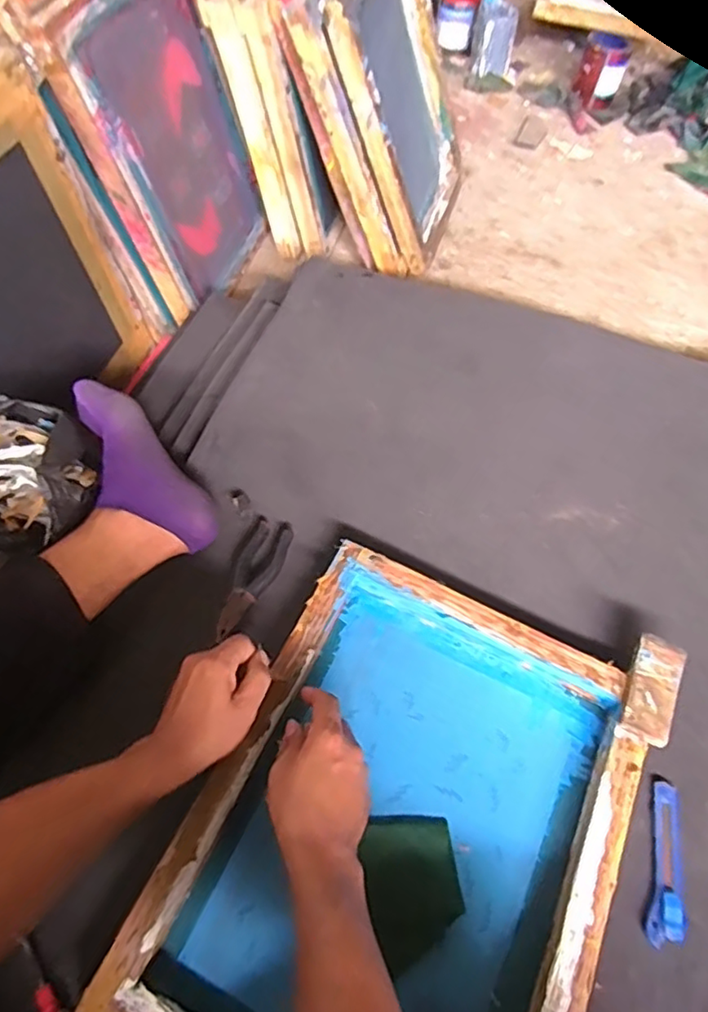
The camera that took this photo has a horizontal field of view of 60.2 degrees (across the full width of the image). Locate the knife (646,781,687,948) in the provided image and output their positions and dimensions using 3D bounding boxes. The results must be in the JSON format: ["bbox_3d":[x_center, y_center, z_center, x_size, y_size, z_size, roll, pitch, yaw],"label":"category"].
[{"bbox_3d":[0.292,0.329,0.565,0.030,0.013,0.135,18,60,9],"label":"knife"}]

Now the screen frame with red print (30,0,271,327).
[{"bbox_3d":[-0.281,-0.553,0.964,0.045,0.458,0.345,9,58,21],"label":"screen frame with red print"}]

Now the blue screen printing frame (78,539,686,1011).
[{"bbox_3d":[0.052,0.283,0.547,0.353,0.043,0.449,23,61,12],"label":"blue screen printing frame"}]

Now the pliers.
[{"bbox_3d":[-0.111,0.077,0.686,0.048,0.012,0.147,13,60,6],"label":"pliers"}]

